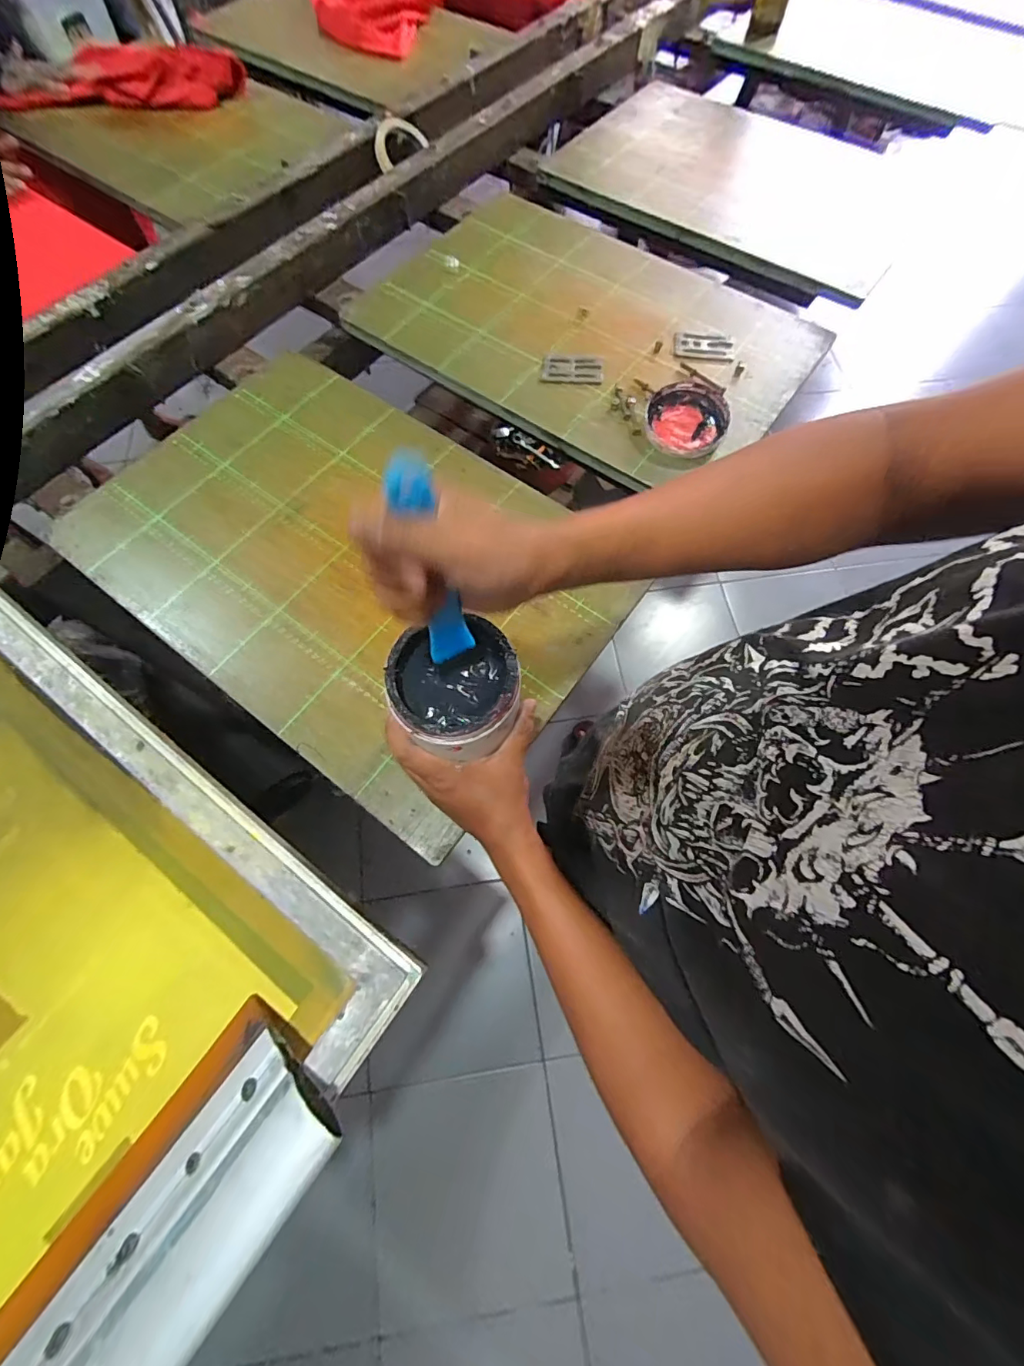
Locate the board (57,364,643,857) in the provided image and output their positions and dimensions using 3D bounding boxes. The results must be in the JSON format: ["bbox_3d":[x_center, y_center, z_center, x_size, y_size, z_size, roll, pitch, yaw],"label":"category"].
[{"bbox_3d":[-0.185,-0.148,0.561,0.581,0.022,0.395,35,72,11],"label":"board"}]

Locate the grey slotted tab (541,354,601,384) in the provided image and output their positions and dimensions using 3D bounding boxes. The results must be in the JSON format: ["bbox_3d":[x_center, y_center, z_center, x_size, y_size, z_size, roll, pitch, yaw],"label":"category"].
[{"bbox_3d":[0.082,-0.432,0.673,0.082,0.008,0.048,6,69,0],"label":"grey slotted tab"}]

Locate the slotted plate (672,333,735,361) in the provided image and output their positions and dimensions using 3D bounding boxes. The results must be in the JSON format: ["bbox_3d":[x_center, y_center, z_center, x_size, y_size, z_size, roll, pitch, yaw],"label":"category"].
[{"bbox_3d":[0.272,-0.478,0.696,0.083,0.006,0.046,4,69,-1],"label":"slotted plate"}]

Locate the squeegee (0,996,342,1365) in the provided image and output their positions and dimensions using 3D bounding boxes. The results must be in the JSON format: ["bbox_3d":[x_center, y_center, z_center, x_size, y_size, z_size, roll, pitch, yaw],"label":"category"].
[{"bbox_3d":[-0.238,0.378,0.303,0.130,0.034,0.291,22,64,41],"label":"squeegee"}]

